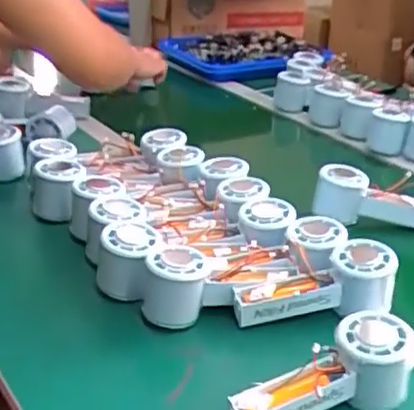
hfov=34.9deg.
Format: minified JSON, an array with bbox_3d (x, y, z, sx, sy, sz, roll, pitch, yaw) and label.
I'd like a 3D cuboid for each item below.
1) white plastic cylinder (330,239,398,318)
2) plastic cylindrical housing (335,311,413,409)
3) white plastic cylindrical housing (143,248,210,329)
[{"bbox_3d":[0.142,0.063,0.603,0.055,0.049,0.064,7,27,10],"label":"white plastic cylinder"},{"bbox_3d":[0.130,0.120,0.517,0.057,0.053,0.061,2,27,-1],"label":"plastic cylindrical housing"},{"bbox_3d":[-0.029,0.073,0.607,0.057,0.059,0.057,2,27,-1],"label":"white plastic cylindrical housing"}]

